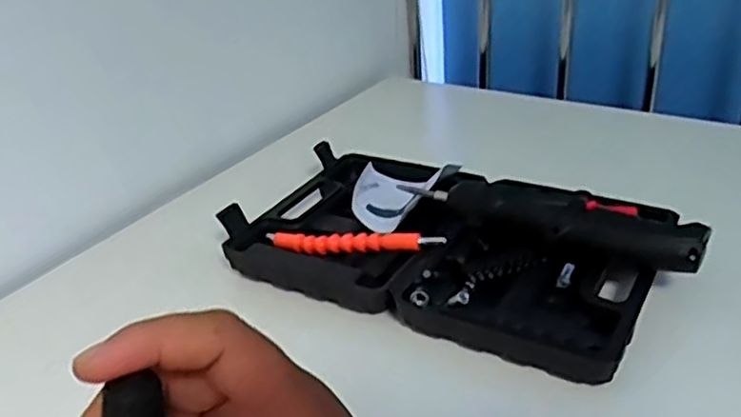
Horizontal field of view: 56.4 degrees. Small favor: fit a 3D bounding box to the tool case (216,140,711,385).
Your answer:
[{"bbox_3d":[0.071,0.012,0.583,0.373,0.063,0.216,13,34,29],"label":"tool case"}]

